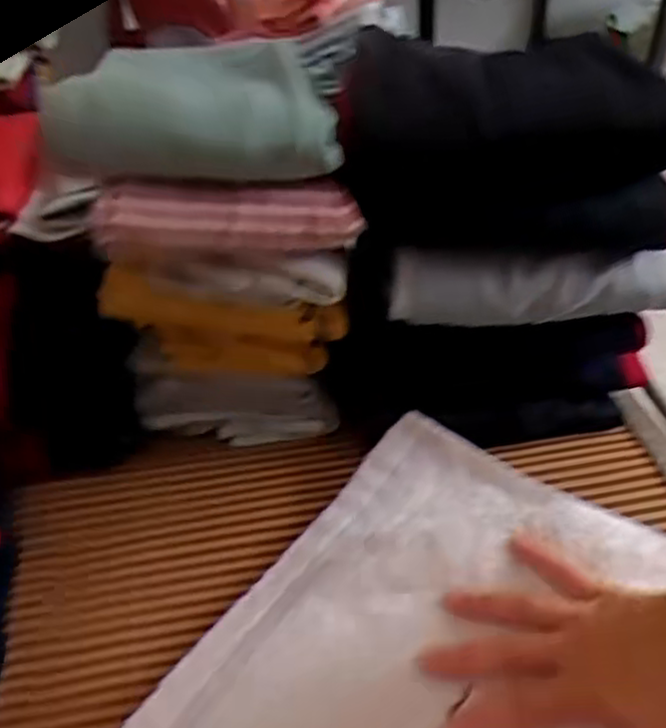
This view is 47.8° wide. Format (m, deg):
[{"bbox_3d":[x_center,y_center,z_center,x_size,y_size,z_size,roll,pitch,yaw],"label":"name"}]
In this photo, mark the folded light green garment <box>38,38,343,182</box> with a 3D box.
[{"bbox_3d":[-0.079,-0.167,0.470,0.163,0.040,0.144,-1,41,4],"label":"folded light green garment"}]

